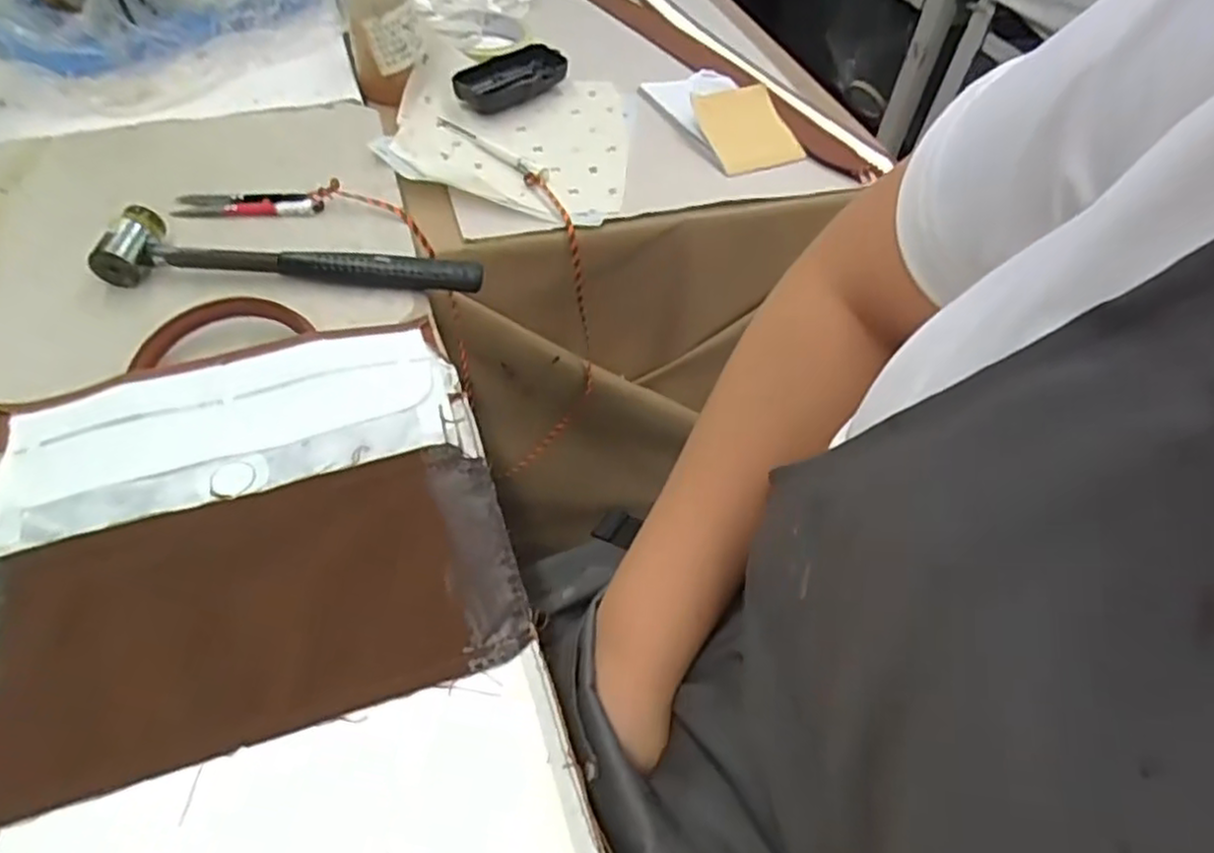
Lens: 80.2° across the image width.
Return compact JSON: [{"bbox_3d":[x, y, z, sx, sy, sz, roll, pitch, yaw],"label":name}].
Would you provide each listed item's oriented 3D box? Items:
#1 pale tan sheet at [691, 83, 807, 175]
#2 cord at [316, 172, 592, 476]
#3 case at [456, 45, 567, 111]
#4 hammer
[{"bbox_3d":[0.126,-0.271,0.648,0.085,0.010,0.094,-18,70,-17],"label":"pale tan sheet"},{"bbox_3d":[-0.112,-0.077,0.633,0.183,0.285,0.104,-21,55,-21],"label":"cord"},{"bbox_3d":[-0.096,-0.332,0.683,0.058,0.029,0.108,39,58,23],"label":"case"},{"bbox_3d":[-0.205,-0.113,0.479,0.241,0.029,0.046,2,51,-3],"label":"hammer"}]

